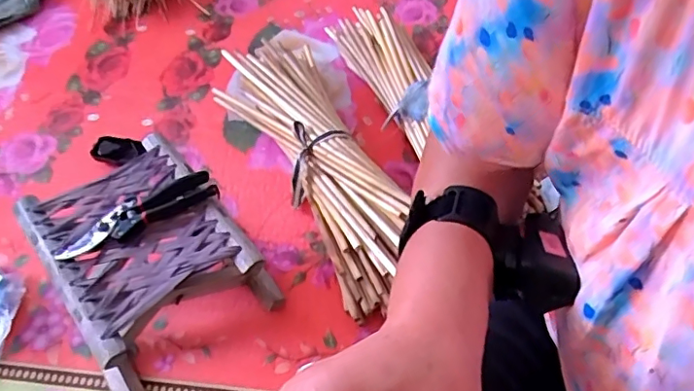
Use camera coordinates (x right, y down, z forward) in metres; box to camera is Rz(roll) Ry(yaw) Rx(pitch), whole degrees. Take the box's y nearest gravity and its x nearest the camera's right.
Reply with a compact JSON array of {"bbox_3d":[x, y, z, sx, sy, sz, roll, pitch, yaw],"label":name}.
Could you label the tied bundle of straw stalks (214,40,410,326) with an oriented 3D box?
[{"bbox_3d":[-0.046,-0.082,0.915,0.183,0.139,0.579,-23,56,-16],"label":"tied bundle of straw stalks"}]

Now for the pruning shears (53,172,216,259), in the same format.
[{"bbox_3d":[-0.273,0.022,0.713,0.202,0.016,0.056,-25,57,-17],"label":"pruning shears"}]

